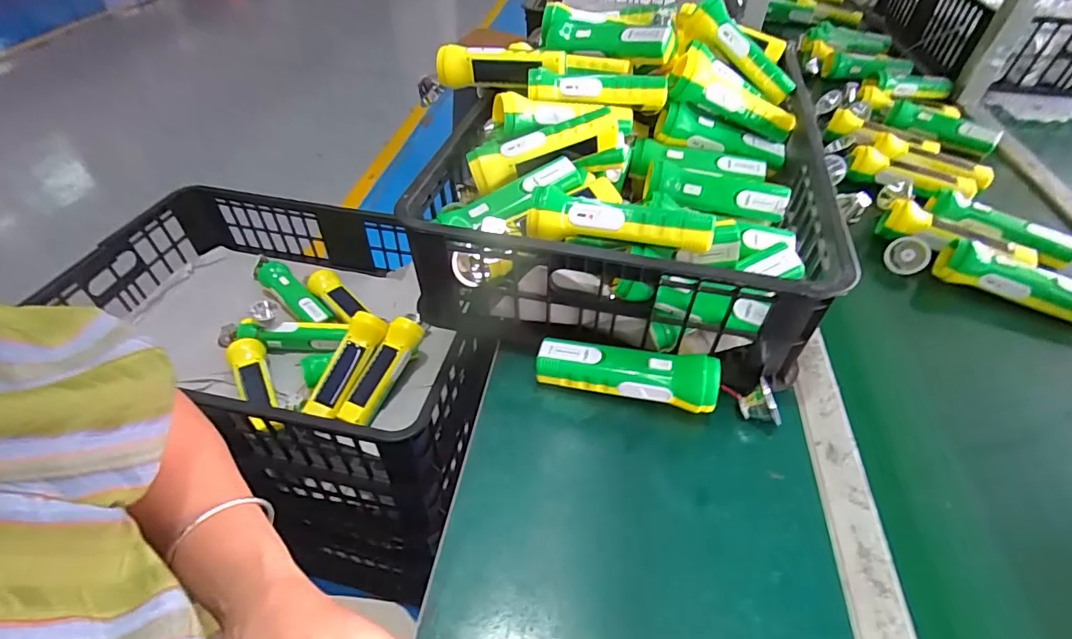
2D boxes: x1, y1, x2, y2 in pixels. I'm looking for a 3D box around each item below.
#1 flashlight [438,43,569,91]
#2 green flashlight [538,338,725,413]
[{"bbox_3d":[-0.047,-0.316,0.632,0.165,0.050,0.041,12,48,9],"label":"flashlight"},{"bbox_3d":[0.083,0.050,0.464,0.165,0.048,0.041,12,47,11],"label":"green flashlight"}]

